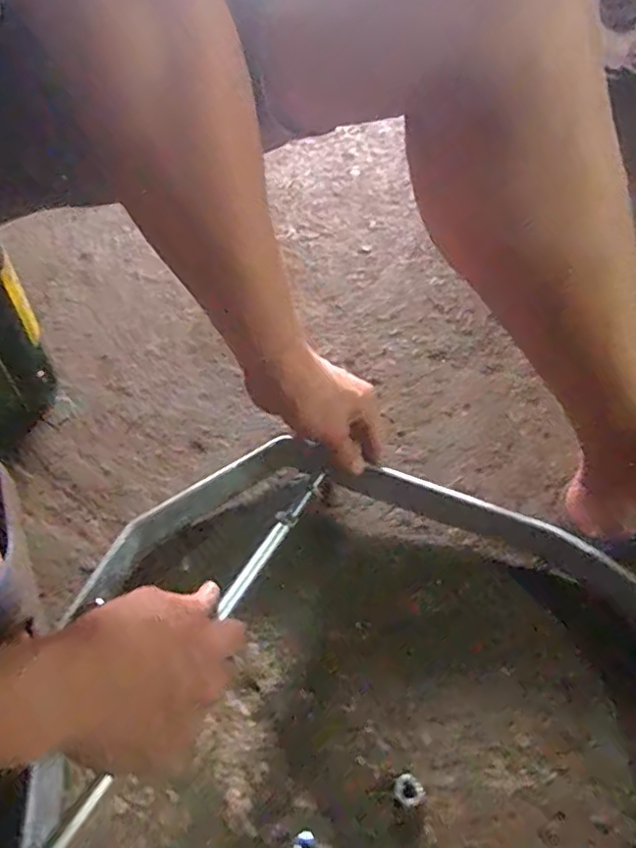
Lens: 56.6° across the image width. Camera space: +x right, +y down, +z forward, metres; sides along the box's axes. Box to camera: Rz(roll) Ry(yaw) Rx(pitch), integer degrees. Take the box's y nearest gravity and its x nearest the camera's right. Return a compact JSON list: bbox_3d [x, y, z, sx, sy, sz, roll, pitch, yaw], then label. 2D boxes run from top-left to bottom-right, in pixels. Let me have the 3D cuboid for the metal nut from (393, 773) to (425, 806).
[{"bbox_3d":[0.064,0.259,0.417,0.019,0.009,0.020,1,53,-2],"label":"metal nut"}]

